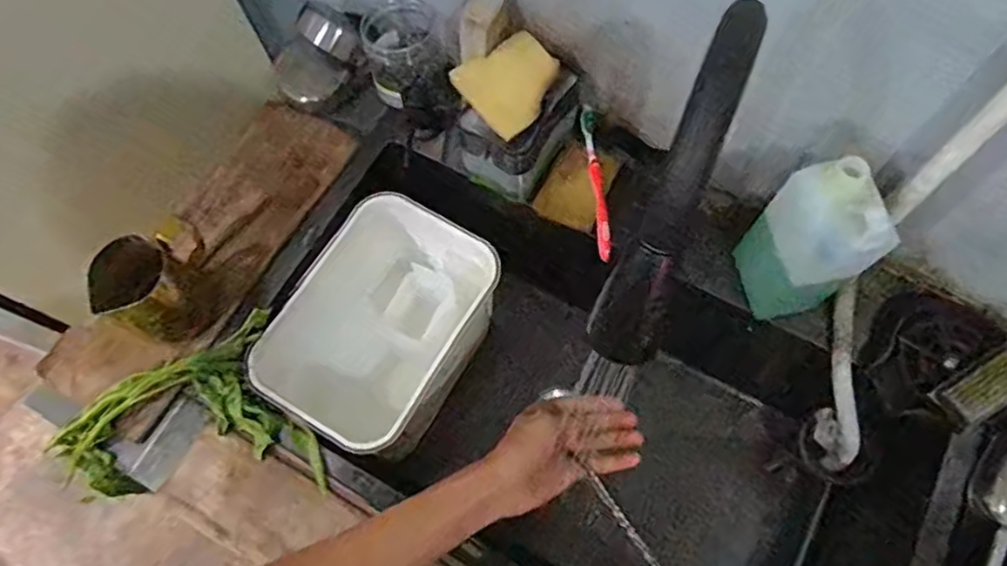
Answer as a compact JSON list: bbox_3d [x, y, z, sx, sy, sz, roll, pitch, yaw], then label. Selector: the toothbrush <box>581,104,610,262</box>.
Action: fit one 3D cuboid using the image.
[{"bbox_3d":[0.105,-0.113,0.730,0.016,0.012,0.173,-6,83,-1],"label":"toothbrush"}]

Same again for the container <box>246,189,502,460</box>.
[{"bbox_3d":[-0.141,0.068,0.799,0.187,0.215,0.269,28,72,12],"label":"container"}]

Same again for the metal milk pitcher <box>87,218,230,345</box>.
[{"bbox_3d":[-0.347,-0.009,0.659,0.078,0.125,0.115,27,71,12],"label":"metal milk pitcher"}]

